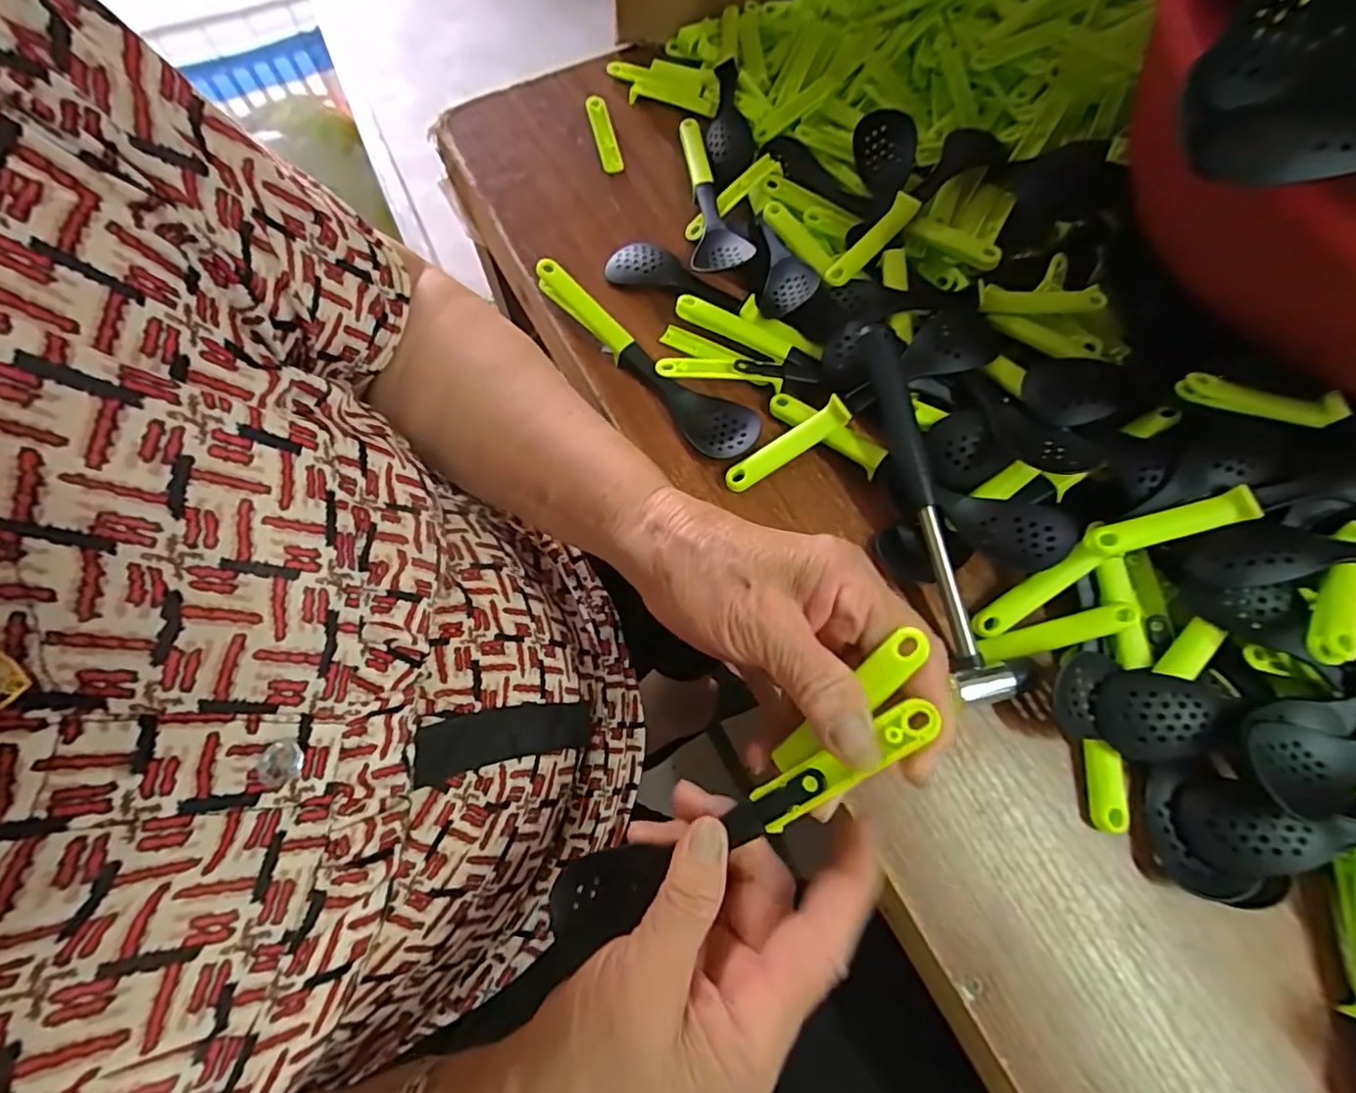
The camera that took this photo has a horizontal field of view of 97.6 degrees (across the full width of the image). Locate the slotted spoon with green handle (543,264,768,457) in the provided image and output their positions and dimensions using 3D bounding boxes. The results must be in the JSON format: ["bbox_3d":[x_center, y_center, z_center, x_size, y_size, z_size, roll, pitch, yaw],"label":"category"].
[{"bbox_3d":[-0.023,-0.114,0.361,0.171,0.027,0.036,39,75,13],"label":"slotted spoon with green handle"}]

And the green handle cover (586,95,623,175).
[{"bbox_3d":[-0.056,-0.313,0.448,0.014,0.009,0.072,-14,71,-5],"label":"green handle cover"}]

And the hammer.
[{"bbox_3d":[0.136,-0.022,0.318,0.036,0.022,0.204,-13,79,-4],"label":"hammer"}]

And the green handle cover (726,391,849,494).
[{"bbox_3d":[0.061,-0.057,0.341,0.077,0.012,0.015,-33,73,4],"label":"green handle cover"}]

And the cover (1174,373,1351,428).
[{"bbox_3d":[0.294,-0.074,0.298,0.075,0.011,0.015,9,70,4],"label":"cover"}]

